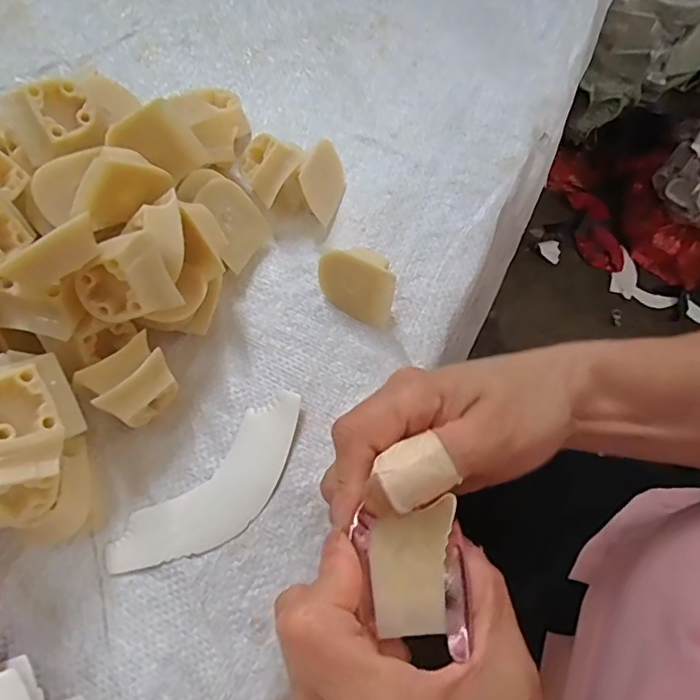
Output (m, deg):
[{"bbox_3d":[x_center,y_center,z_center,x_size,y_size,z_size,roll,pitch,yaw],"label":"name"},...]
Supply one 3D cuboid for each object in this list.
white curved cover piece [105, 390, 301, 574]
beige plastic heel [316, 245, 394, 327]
[{"bbox_3d":[-0.064,0.070,0.272,0.041,0.007,0.114,43,72,16],"label":"white curved cover piece"},{"bbox_3d":[0.005,-0.037,0.303,0.045,0.038,0.024,29,69,11],"label":"beige plastic heel"}]

